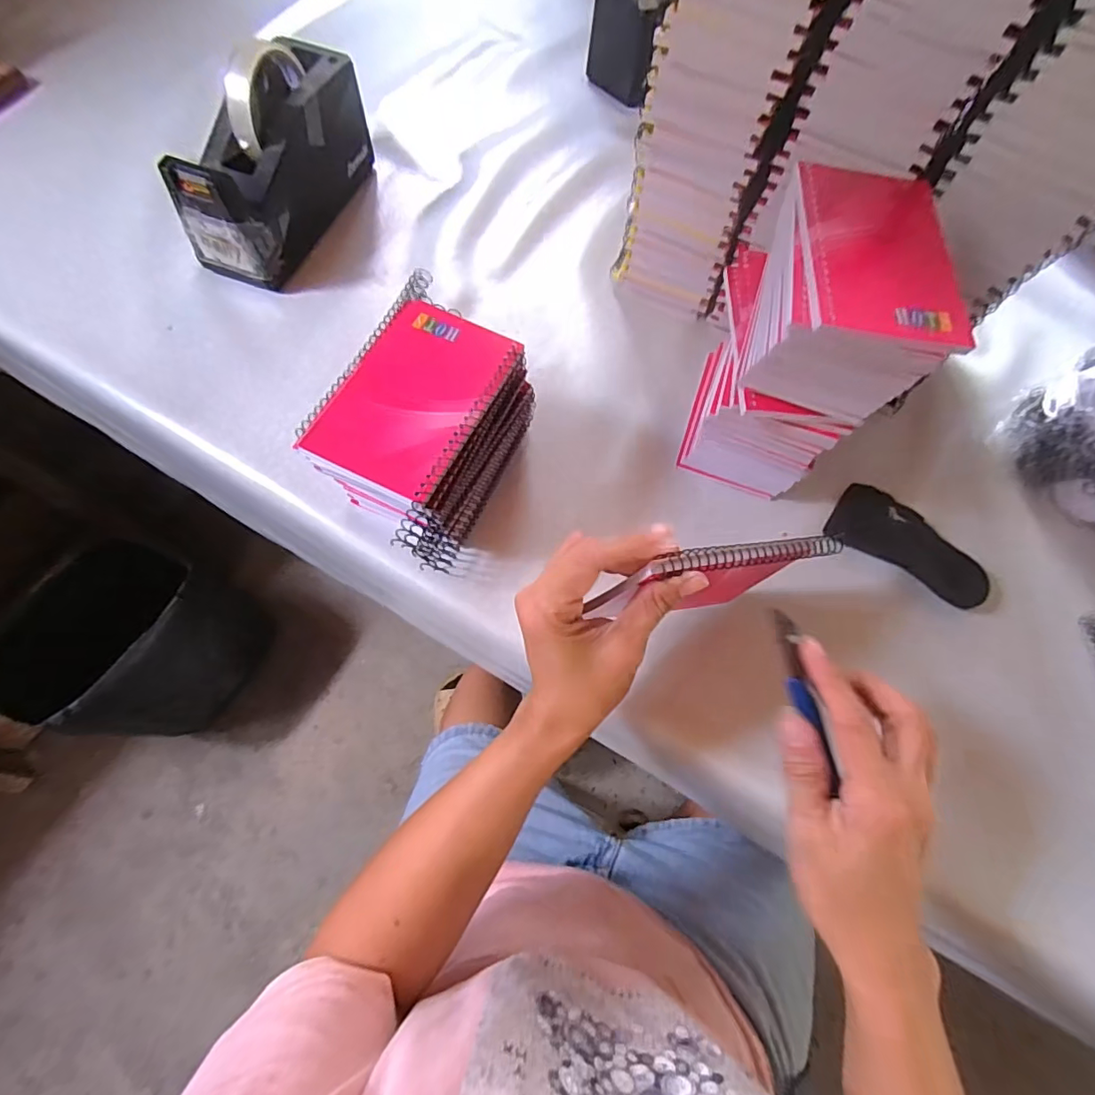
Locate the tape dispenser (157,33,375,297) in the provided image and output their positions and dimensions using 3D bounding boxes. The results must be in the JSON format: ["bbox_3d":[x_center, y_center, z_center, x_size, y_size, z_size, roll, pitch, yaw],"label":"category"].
[{"bbox_3d":[-0.236,-0.343,0.449,0.073,0.108,0.200,18,69,5],"label":"tape dispenser"}]

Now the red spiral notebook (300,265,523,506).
[{"bbox_3d":[-0.080,-0.103,0.321,0.094,0.012,0.148,24,68,4],"label":"red spiral notebook"}]

